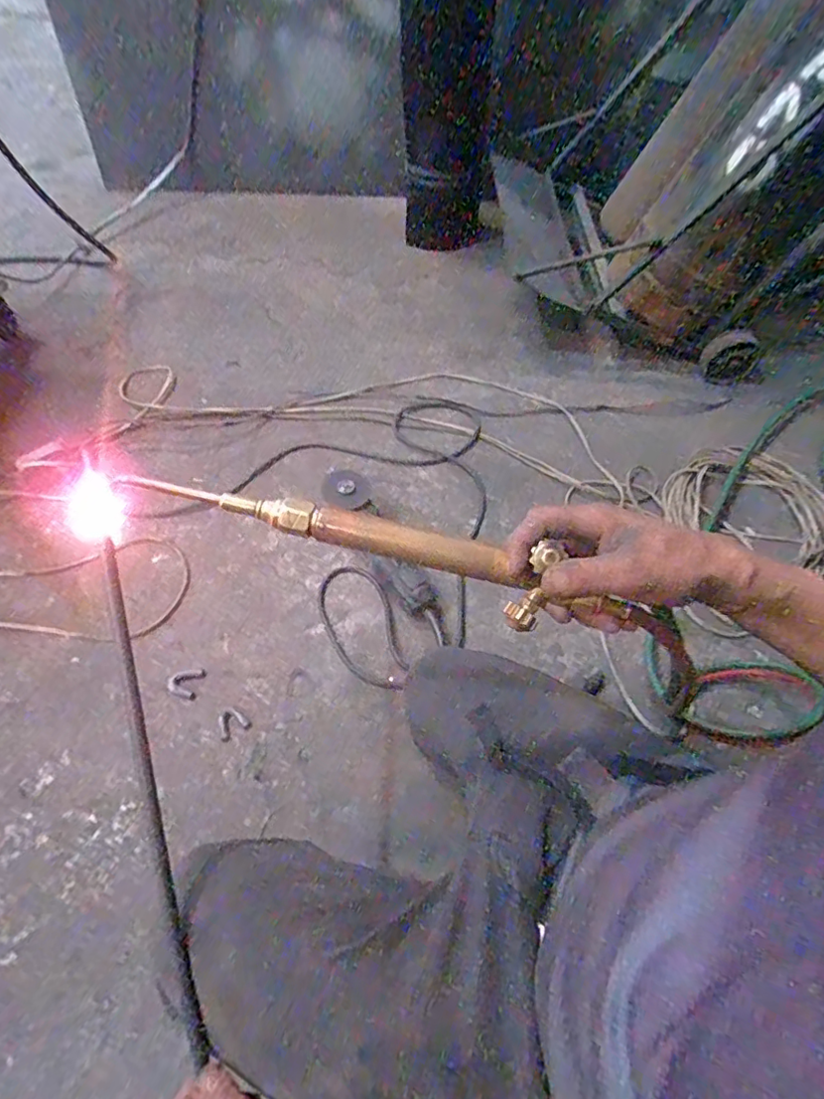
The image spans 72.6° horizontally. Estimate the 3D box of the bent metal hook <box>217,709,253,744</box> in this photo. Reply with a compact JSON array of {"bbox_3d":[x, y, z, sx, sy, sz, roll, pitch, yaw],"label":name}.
[{"bbox_3d":[-0.262,0.252,0.818,0.045,0.004,0.043,-27,62,-18],"label":"bent metal hook"}]

